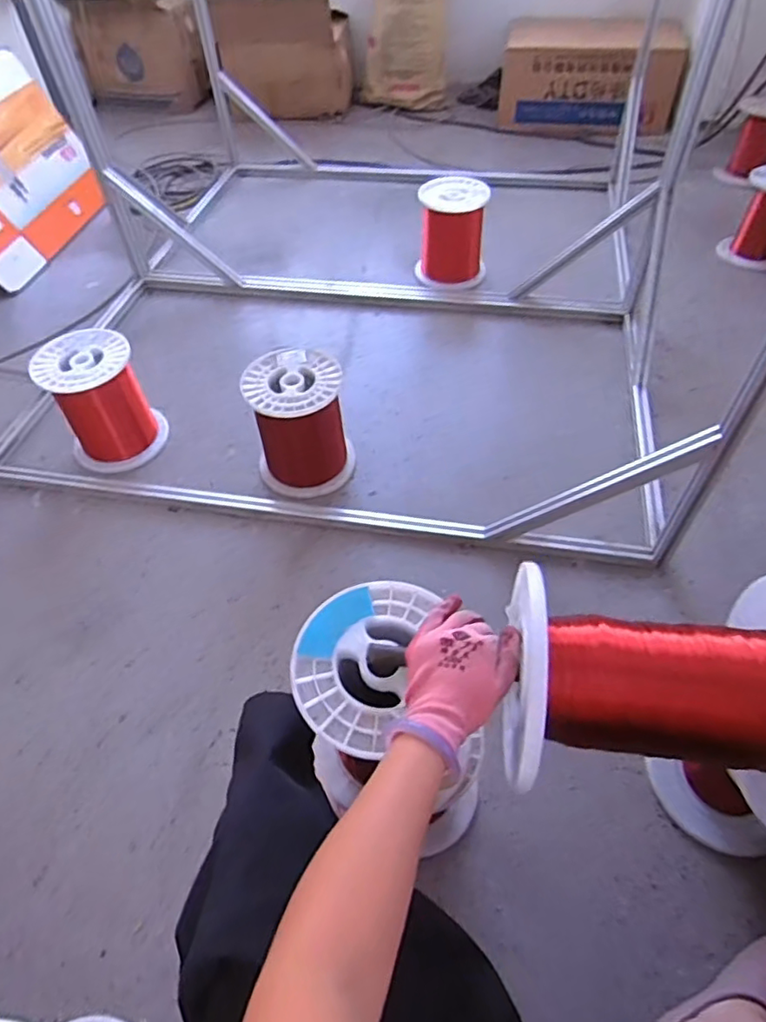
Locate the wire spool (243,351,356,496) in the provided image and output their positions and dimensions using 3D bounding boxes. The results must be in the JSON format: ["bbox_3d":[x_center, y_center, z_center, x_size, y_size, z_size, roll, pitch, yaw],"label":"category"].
[{"bbox_3d":[-0.169,-0.181,1.231,0.202,0.225,0.202,0,53,0],"label":"wire spool"}]

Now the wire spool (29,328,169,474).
[{"bbox_3d":[-0.619,-0.247,1.300,0.195,0.226,0.199,0,53,0],"label":"wire spool"}]

